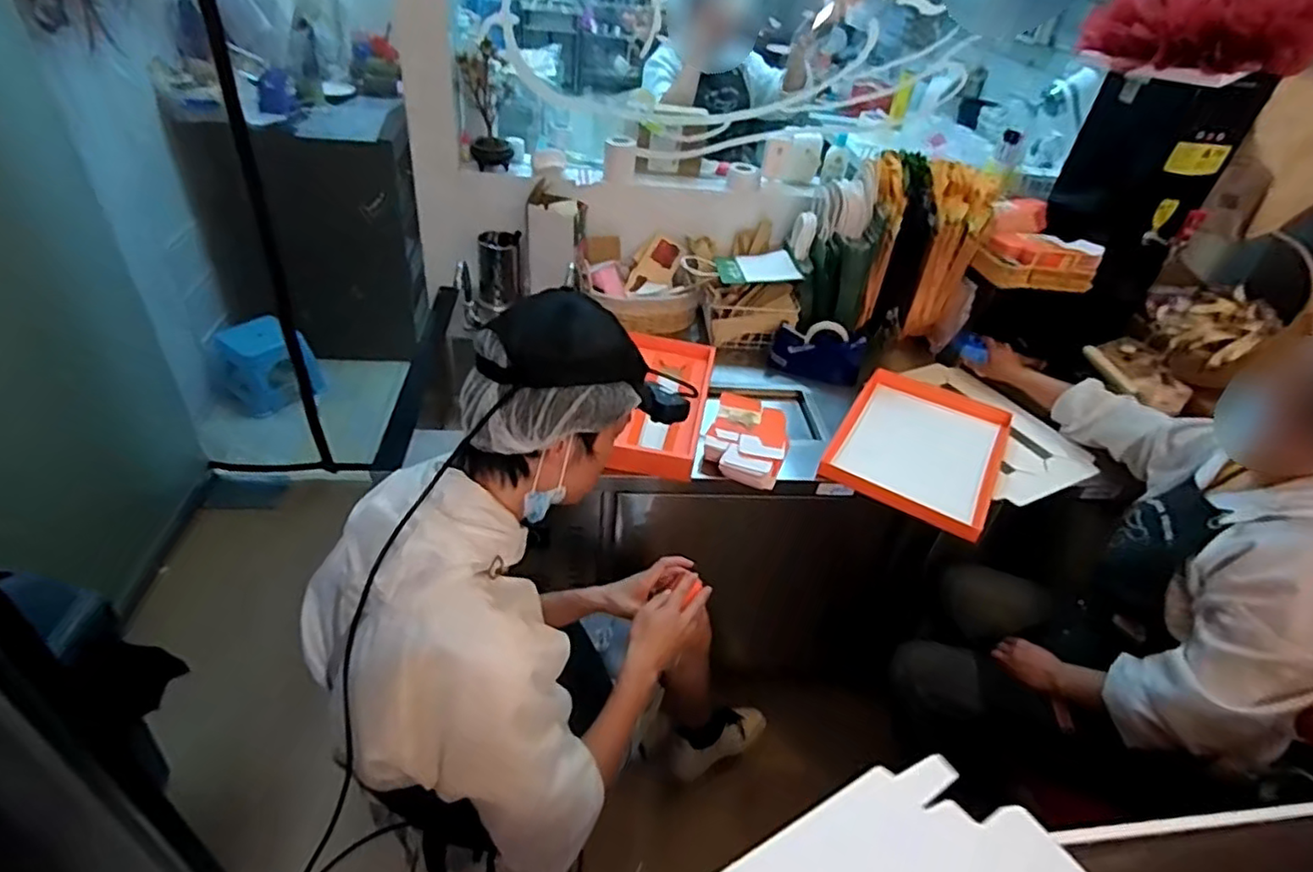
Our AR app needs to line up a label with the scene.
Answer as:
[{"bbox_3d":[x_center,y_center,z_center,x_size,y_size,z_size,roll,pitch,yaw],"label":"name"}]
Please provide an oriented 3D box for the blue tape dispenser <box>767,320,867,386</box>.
[{"bbox_3d":[0.381,-0.195,1.551,0.216,0.124,0.056,9,39,2],"label":"blue tape dispenser"}]

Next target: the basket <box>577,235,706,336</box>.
[{"bbox_3d":[-0.049,-0.384,1.665,0.302,0.144,0.217,1,39,-9],"label":"basket"}]

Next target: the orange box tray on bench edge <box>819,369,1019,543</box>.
[{"bbox_3d":[0.560,0.001,1.389,0.315,0.038,0.481,24,42,19],"label":"orange box tray on bench edge"}]

